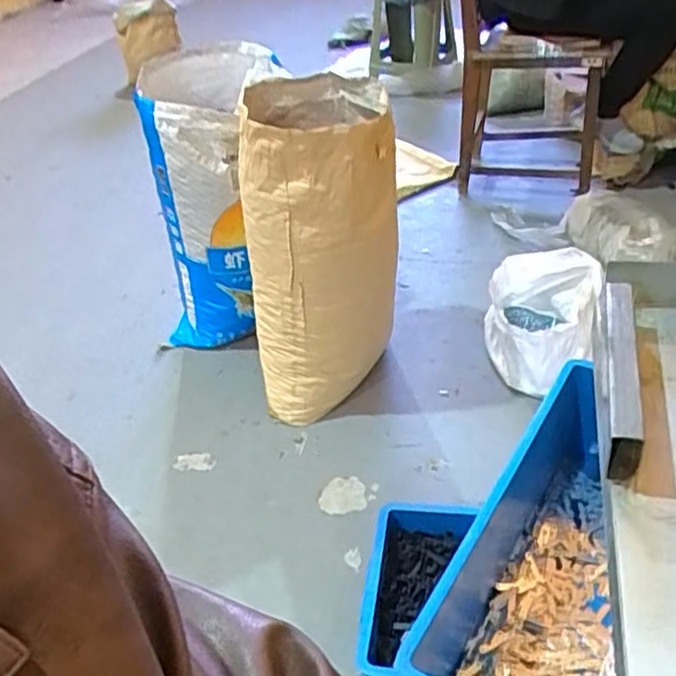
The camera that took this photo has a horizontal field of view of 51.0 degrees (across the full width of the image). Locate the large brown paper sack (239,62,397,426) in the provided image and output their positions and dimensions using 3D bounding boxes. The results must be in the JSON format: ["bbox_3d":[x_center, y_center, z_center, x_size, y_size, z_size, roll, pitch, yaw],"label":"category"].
[{"bbox_3d":[-0.039,-0.212,1.634,0.336,0.641,0.413,-6,37,2],"label":"large brown paper sack"}]

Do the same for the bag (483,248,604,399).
[{"bbox_3d":[0.497,-0.050,1.765,0.275,0.193,0.388,8,40,19],"label":"bag"}]

